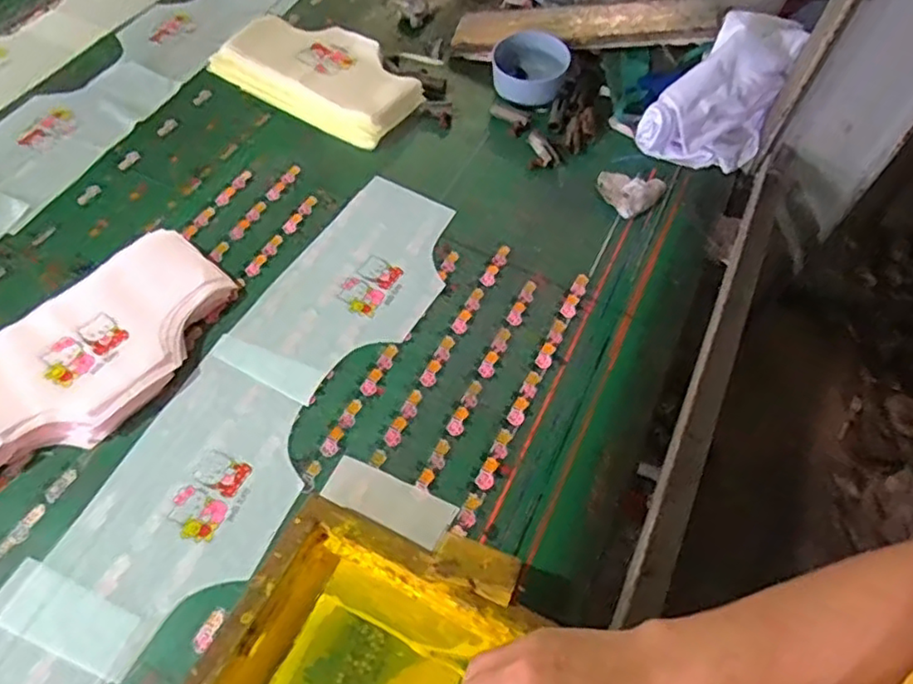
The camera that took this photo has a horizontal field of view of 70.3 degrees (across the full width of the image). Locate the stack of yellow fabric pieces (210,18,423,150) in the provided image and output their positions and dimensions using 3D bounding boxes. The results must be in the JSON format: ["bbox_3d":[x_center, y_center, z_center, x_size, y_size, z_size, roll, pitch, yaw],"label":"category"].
[{"bbox_3d":[-0.192,-0.394,0.943,0.317,0.043,0.164,28,60,18],"label":"stack of yellow fabric pieces"}]

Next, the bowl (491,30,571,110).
[{"bbox_3d":[0.110,-0.408,0.950,0.101,0.052,0.107,1,58,-2],"label":"bowl"}]

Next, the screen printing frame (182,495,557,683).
[{"bbox_3d":[-0.048,0.258,0.501,0.268,0.059,0.223,21,58,14],"label":"screen printing frame"}]

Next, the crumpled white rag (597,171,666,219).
[{"bbox_3d":[0.222,-0.200,0.835,0.063,0.028,0.069,-30,60,-19],"label":"crumpled white rag"}]

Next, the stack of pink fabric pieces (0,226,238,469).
[{"bbox_3d":[-0.377,0.014,0.661,0.168,0.040,0.324,38,63,23],"label":"stack of pink fabric pieces"}]

